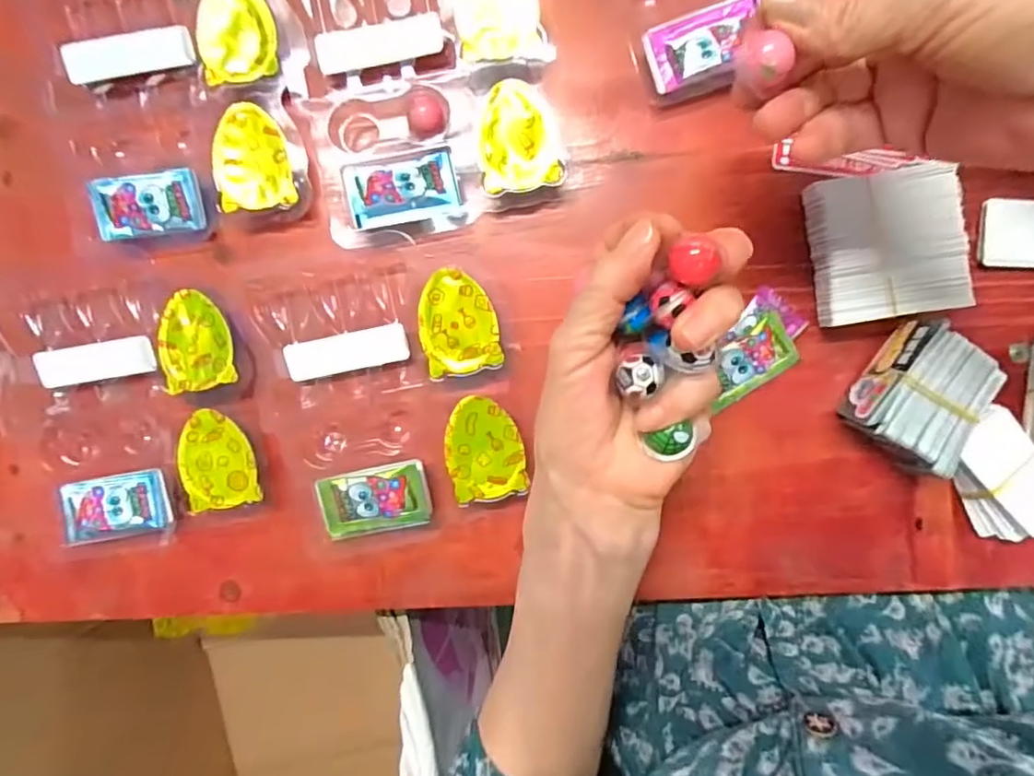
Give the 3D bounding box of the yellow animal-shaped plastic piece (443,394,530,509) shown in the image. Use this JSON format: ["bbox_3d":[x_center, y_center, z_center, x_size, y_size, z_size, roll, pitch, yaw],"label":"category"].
[{"bbox_3d":[-0.017,0.031,0.290,0.037,0.004,0.053,-13,94,-5],"label":"yellow animal-shaped plastic piece"}]

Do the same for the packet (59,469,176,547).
[{"bbox_3d":[-0.215,0.064,0.308,0.054,0.016,0.032,-10,92,2],"label":"packet"}]

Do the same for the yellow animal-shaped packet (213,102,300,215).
[{"bbox_3d":[-0.138,-0.119,0.298,0.038,0.010,0.051,-7,92,2],"label":"yellow animal-shaped packet"}]

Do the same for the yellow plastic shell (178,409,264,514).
[{"bbox_3d":[-0.157,0.038,0.299,0.038,0.005,0.051,-15,91,2],"label":"yellow plastic shell"}]

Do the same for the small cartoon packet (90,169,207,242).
[{"bbox_3d":[-0.196,-0.098,0.306,0.058,0.012,0.031,-9,92,2],"label":"small cartoon packet"}]

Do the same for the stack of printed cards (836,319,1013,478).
[{"bbox_3d":[0.192,0.004,0.275,0.044,0.032,0.058,35,92,0],"label":"stack of printed cards"}]

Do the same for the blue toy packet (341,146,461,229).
[{"bbox_3d":[-0.059,-0.102,0.293,0.056,0.012,0.030,-11,91,2],"label":"blue toy packet"}]

